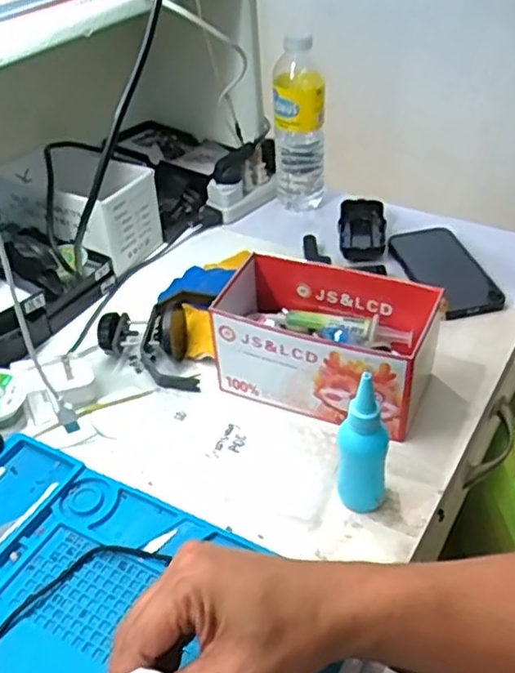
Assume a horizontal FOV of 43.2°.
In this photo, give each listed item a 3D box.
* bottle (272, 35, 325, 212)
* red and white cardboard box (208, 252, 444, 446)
[{"bbox_3d":[0.051,-0.248,0.781,0.061,0.194,0.050,1,40,6],"label":"bottle"},{"bbox_3d":[0.054,0.004,0.557,0.177,0.087,0.100,14,43,20],"label":"red and white cardboard box"}]

